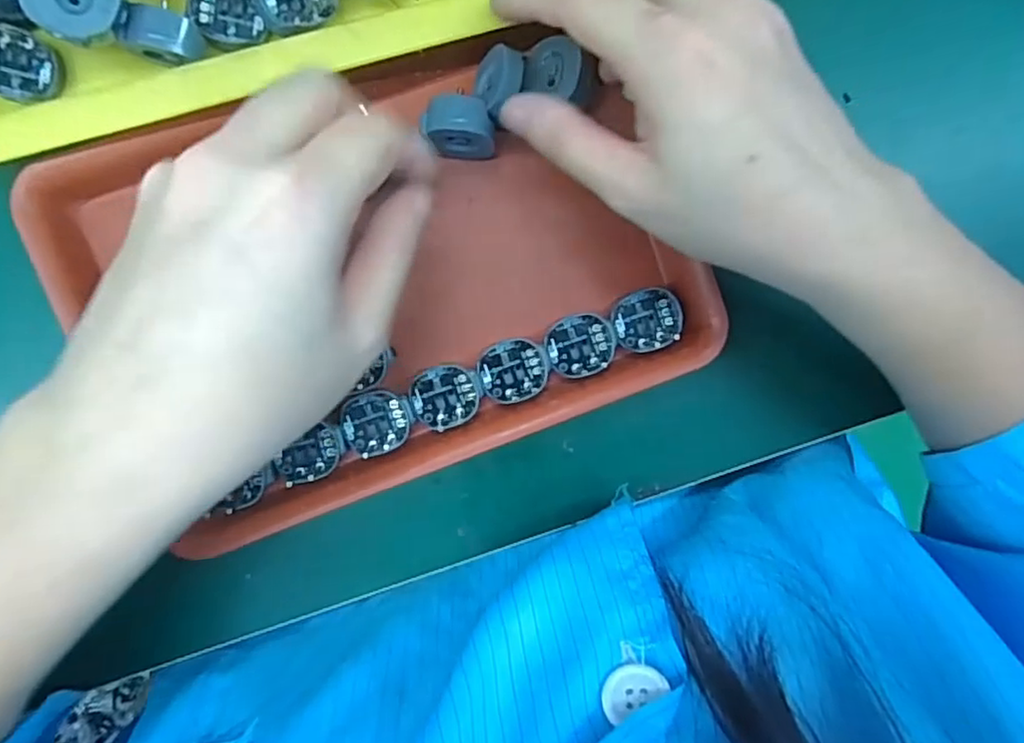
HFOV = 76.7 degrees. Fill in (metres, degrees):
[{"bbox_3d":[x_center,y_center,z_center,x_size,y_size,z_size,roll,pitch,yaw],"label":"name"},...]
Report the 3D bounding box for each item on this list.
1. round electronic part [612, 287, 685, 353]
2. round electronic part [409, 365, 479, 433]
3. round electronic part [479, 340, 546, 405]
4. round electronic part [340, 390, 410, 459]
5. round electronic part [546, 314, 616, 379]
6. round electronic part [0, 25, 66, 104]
[{"bbox_3d":[0.056,-0.021,0.266,0.028,0.005,0.025,-9,93,-3],"label":"round electronic part"},{"bbox_3d":[-0.027,0.010,0.260,0.027,0.004,0.025,0,92,-4],"label":"round electronic part"},{"bbox_3d":[0.001,0.000,0.262,0.027,0.004,0.025,0,92,-4],"label":"round electronic part"},{"bbox_3d":[-0.055,0.021,0.260,0.026,0.004,0.025,0,92,-4],"label":"round electronic part"},{"bbox_3d":[0.028,-0.010,0.264,0.027,0.004,0.025,0,92,-4],"label":"round electronic part"},{"bbox_3d":[-0.184,-0.114,0.239,0.028,0.009,0.024,7,92,-4],"label":"round electronic part"}]

